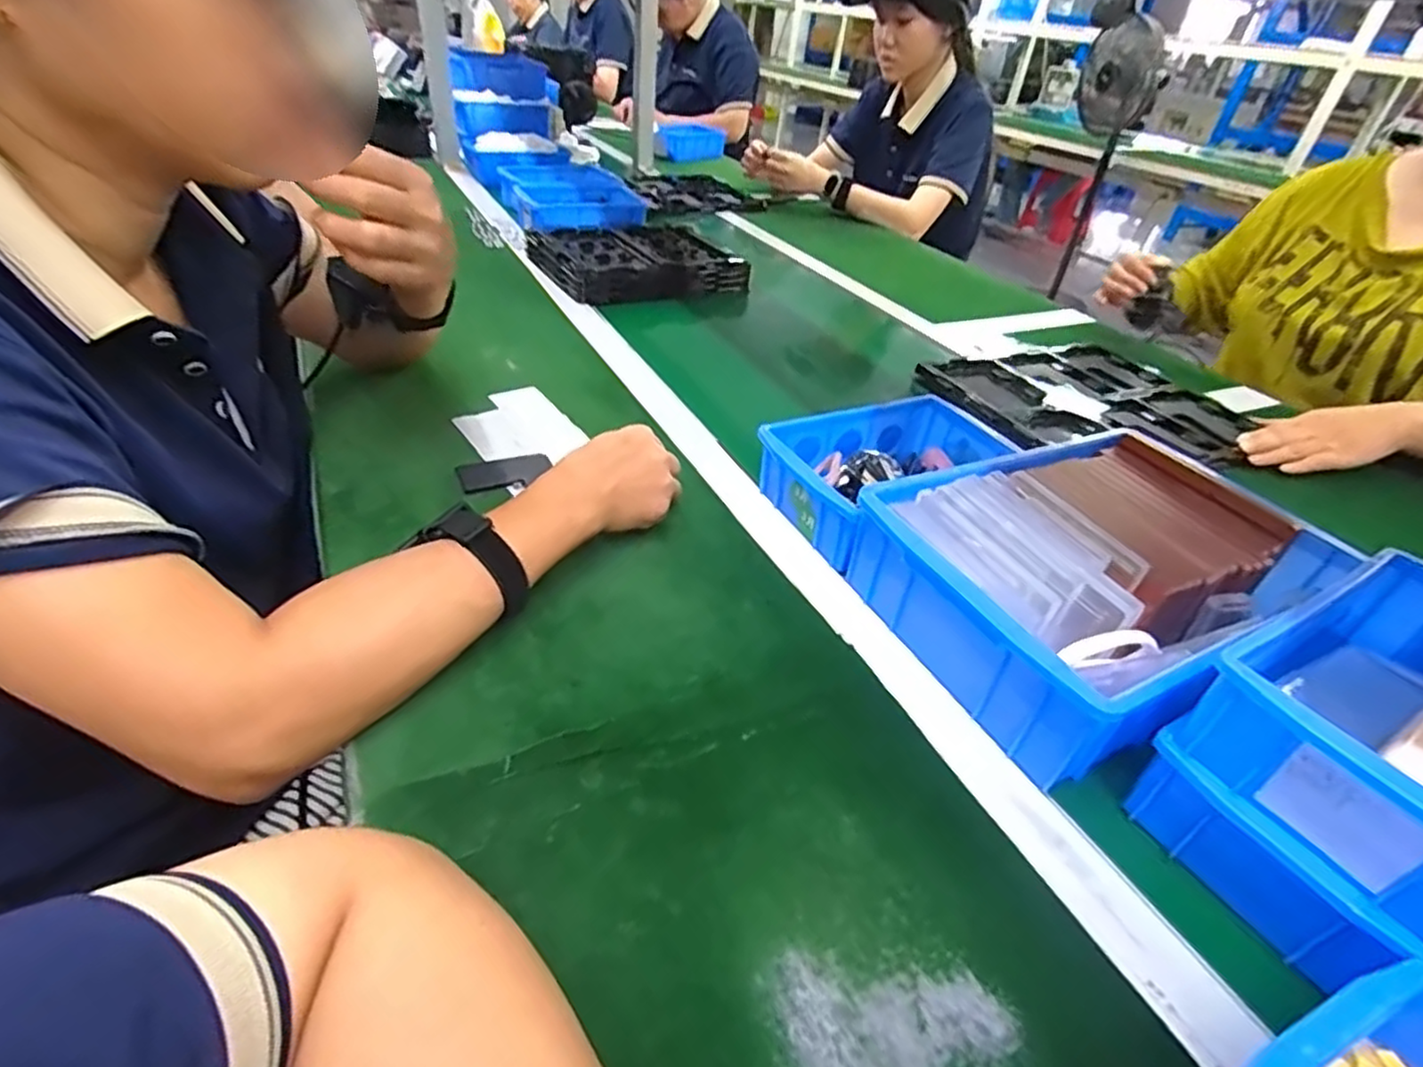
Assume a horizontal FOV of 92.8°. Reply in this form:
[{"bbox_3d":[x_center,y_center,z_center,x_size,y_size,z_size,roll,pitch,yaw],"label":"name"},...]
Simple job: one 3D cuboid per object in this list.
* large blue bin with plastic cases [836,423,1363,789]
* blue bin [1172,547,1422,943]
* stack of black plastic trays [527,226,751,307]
[{"bbox_3d":[0.254,0.028,0.469,0.275,0.084,0.200,-16,43,-27],"label":"large blue bin with plastic cases"},{"bbox_3d":[0.338,0.096,0.326,0.196,0.074,0.122,-17,44,-27],"label":"blue bin"},{"bbox_3d":[-0.119,-0.418,1.046,0.289,0.058,0.232,-18,44,-28],"label":"stack of black plastic trays"}]

